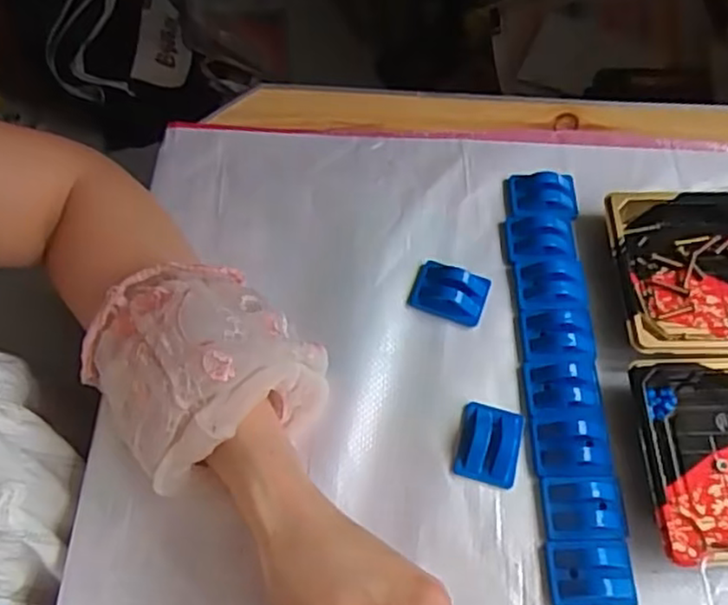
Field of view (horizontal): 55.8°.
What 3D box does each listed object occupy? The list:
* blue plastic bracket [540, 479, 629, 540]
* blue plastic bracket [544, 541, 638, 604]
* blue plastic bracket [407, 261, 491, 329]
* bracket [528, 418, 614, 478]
[{"bbox_3d":[0.123,0.114,0.378,0.045,0.014,0.034,1,64,0],"label":"blue plastic bracket"},{"bbox_3d":[0.122,0.144,0.364,0.045,0.015,0.033,-1,64,-1],"label":"blue plastic bracket"},{"bbox_3d":[0.055,-0.007,0.436,0.046,0.014,0.033,17,65,8],"label":"blue plastic bracket"},{"bbox_3d":[0.119,0.083,0.393,0.044,0.013,0.035,0,64,0],"label":"bracket"}]

